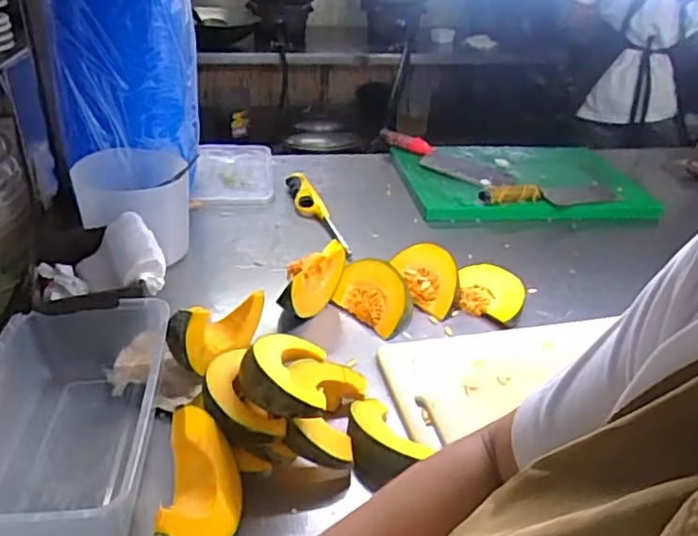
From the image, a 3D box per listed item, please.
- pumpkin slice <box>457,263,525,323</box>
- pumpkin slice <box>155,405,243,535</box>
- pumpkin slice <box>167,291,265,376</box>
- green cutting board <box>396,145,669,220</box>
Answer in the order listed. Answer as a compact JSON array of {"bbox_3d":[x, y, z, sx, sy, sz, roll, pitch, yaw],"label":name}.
[{"bbox_3d":[0.193,0.033,0.843,0.083,0.033,0.104,5,31,3],"label":"pumpkin slice"},{"bbox_3d":[-0.118,0.187,0.505,0.056,0.088,0.117,0,31,-5],"label":"pumpkin slice"},{"bbox_3d":[-0.145,0.068,0.670,0.047,0.075,0.124,19,17,27],"label":"pumpkin slice"},{"bbox_3d":[0.334,-0.192,1.243,0.482,0.031,0.381,1,30,-9],"label":"green cutting board"}]

